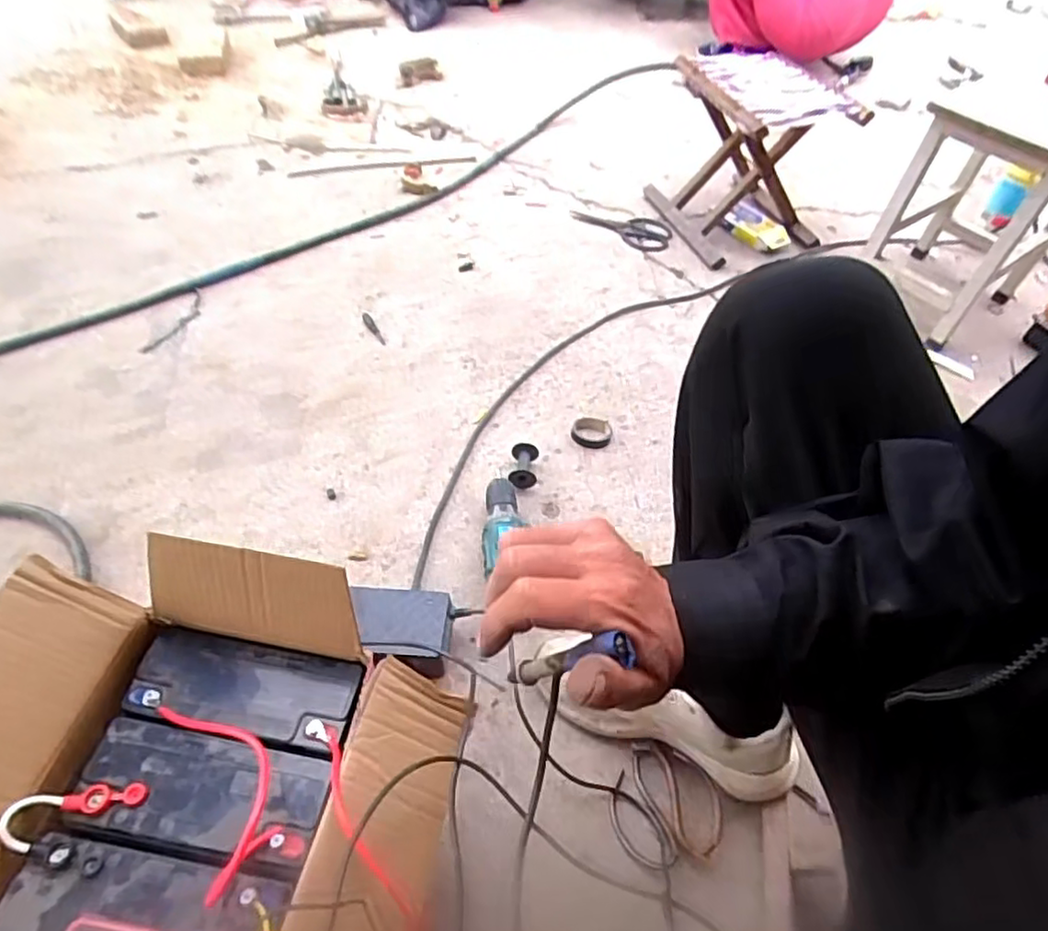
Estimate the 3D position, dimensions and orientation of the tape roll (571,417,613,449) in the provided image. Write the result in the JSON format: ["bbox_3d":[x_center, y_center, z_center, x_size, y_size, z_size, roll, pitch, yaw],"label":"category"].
[{"bbox_3d":[0.102,-0.049,0.973,0.064,0.020,0.052,-8,51,-10],"label":"tape roll"}]

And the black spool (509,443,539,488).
[{"bbox_3d":[0.000,0.002,0.901,0.036,0.032,0.066,5,50,1],"label":"black spool"}]

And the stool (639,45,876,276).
[{"bbox_3d":[0.450,-0.631,1.311,0.297,0.289,0.285,-19,54,-18],"label":"stool"}]

